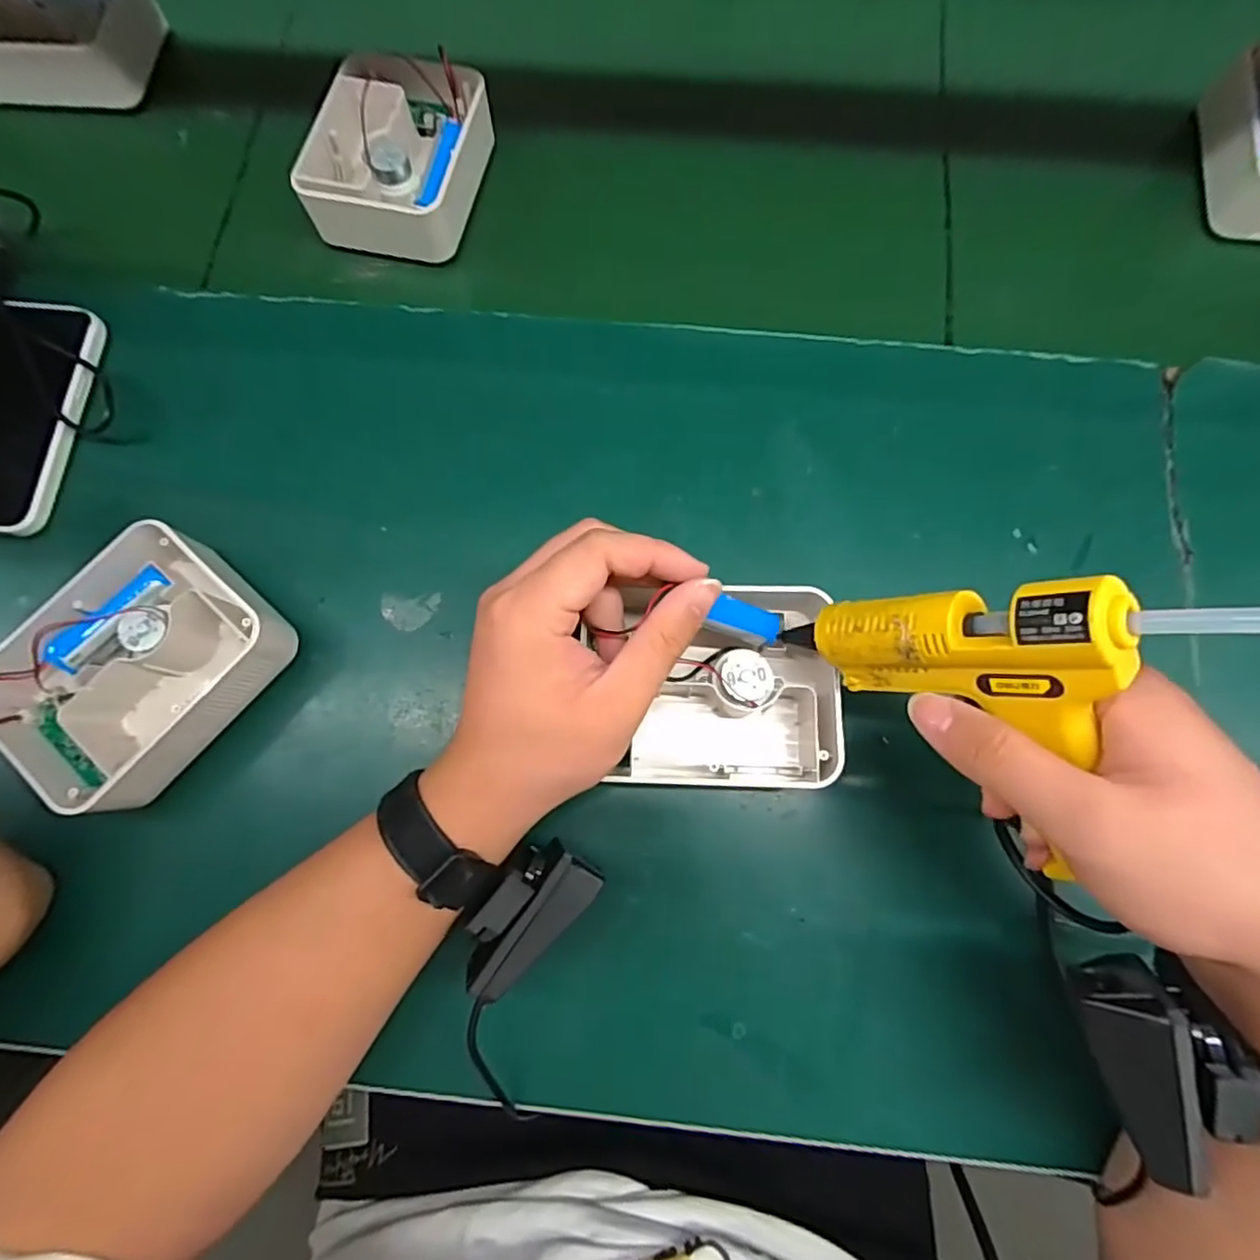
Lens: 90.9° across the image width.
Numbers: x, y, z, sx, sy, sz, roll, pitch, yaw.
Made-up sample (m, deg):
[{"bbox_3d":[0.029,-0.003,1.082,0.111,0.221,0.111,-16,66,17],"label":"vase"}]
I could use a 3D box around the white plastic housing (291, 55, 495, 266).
[{"bbox_3d":[-0.154,-0.319,0.411,0.102,0.036,0.138,13,77,4],"label":"white plastic housing"}]

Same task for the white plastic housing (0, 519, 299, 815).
[{"bbox_3d":[-0.257,0.020,0.326,0.098,0.048,0.137,41,81,10],"label":"white plastic housing"}]

